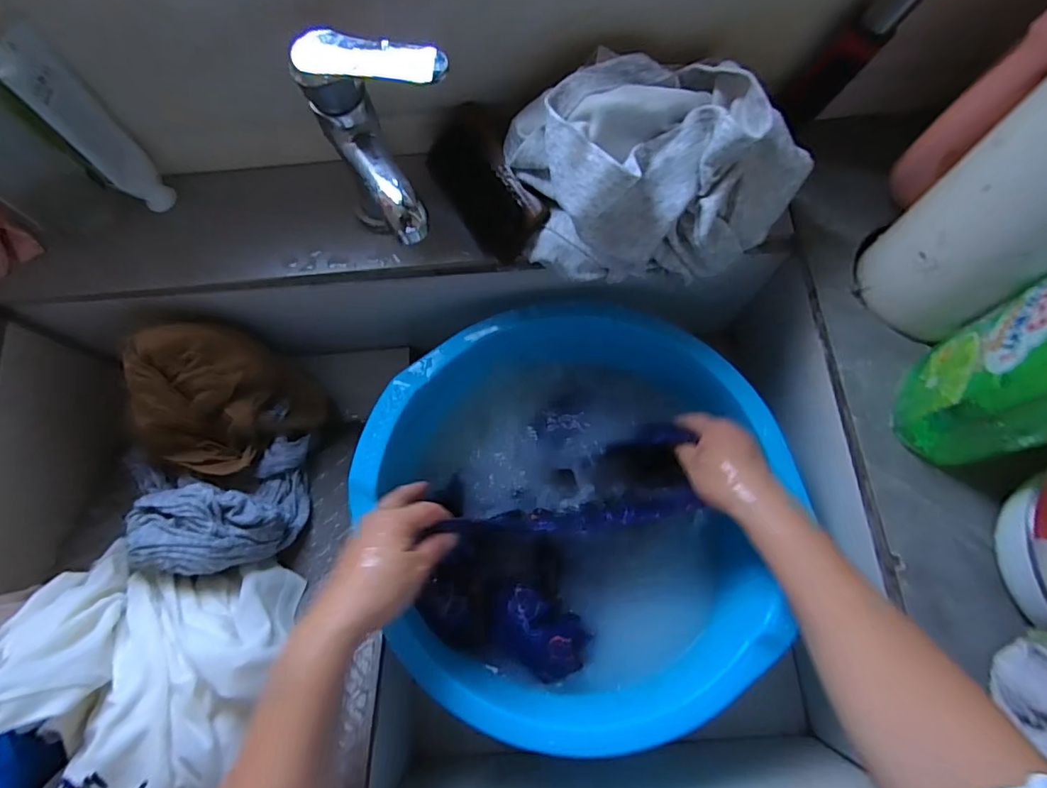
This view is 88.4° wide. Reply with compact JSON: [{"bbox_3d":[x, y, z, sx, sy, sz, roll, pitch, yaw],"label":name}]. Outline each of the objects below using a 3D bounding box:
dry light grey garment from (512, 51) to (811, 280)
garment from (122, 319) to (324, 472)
[{"bbox_3d":[0.103,-0.172,0.420,0.224,0.096,0.137,-5,73,0],"label":"dry light grey garment"},{"bbox_3d":[-0.300,0.014,0.532,0.127,0.127,0.147,33,76,11],"label":"garment"}]

